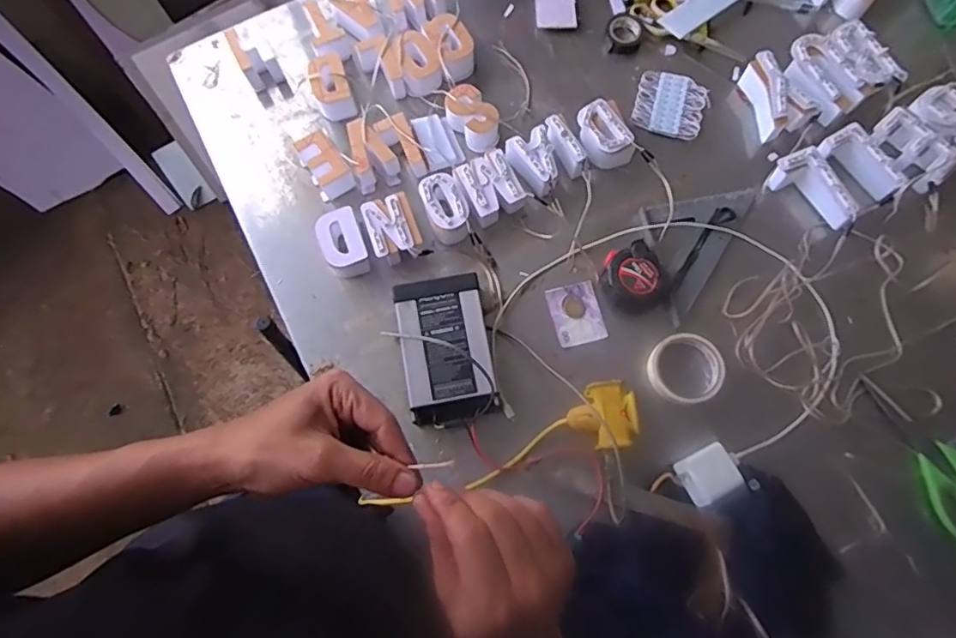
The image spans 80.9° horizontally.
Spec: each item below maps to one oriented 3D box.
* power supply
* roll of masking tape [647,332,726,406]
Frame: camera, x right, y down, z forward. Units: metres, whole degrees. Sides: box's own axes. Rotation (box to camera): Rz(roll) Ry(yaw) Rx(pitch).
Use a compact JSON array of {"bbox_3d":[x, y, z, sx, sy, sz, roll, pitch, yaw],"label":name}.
[{"bbox_3d":[-0.042,0.037,0.714,0.111,0.047,0.188,-11,73,-1],"label":"power supply"},{"bbox_3d":[0.262,0.063,0.708,0.089,0.021,0.089,0,75,1],"label":"roll of masking tape"}]

